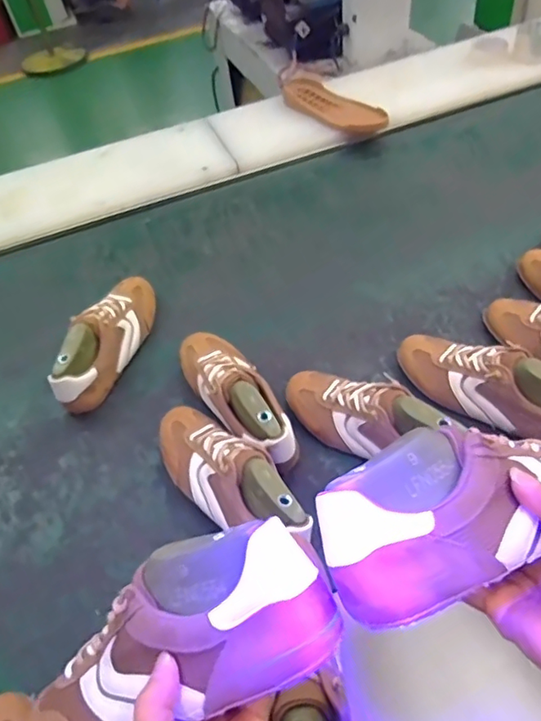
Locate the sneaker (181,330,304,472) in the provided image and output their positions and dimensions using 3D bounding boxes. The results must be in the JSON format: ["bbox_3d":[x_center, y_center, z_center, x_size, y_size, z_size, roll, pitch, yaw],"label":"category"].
[{"bbox_3d":[-0.049,0.043,0.757,0.088,0.105,0.261,-28,58,-16],"label":"sneaker"}]

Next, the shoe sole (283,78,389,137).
[{"bbox_3d":[0.130,-0.574,1.218,0.082,0.039,0.284,-36,61,-21],"label":"shoe sole"}]

